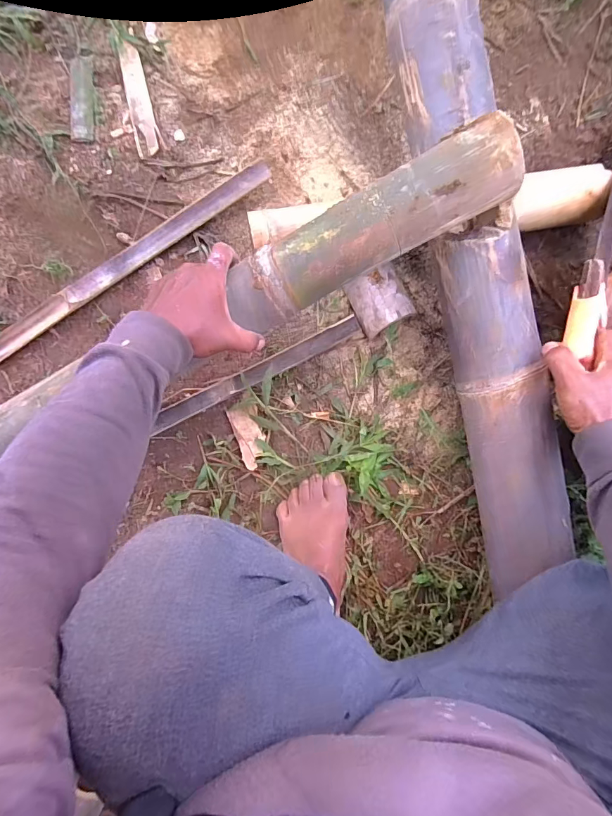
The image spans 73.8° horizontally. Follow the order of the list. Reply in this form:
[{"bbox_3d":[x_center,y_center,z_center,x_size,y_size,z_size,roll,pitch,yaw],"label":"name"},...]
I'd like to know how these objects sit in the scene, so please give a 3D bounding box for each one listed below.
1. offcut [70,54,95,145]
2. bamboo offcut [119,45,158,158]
[{"bbox_3d":[-0.361,-0.500,0.656,0.039,0.007,0.152,-6,87,4],"label":"offcut"},{"bbox_3d":[-0.269,-0.495,0.655,0.036,0.008,0.191,-13,86,4],"label":"bamboo offcut"}]

